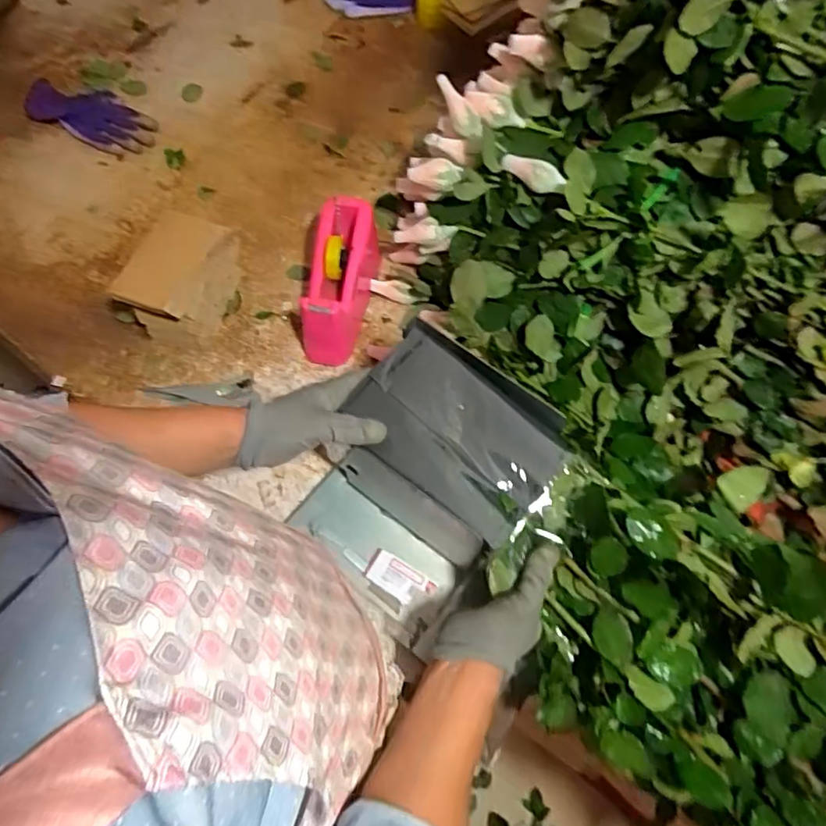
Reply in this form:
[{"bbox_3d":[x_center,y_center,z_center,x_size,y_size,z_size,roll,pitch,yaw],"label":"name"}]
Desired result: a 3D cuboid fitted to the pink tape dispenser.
[{"bbox_3d":[-0.095,-0.170,0.784,0.074,0.108,0.209,8,67,2],"label":"pink tape dispenser"}]

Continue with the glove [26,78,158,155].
[{"bbox_3d":[-0.504,-0.468,0.935,0.215,0.020,0.091,25,69,9],"label":"glove"}]

